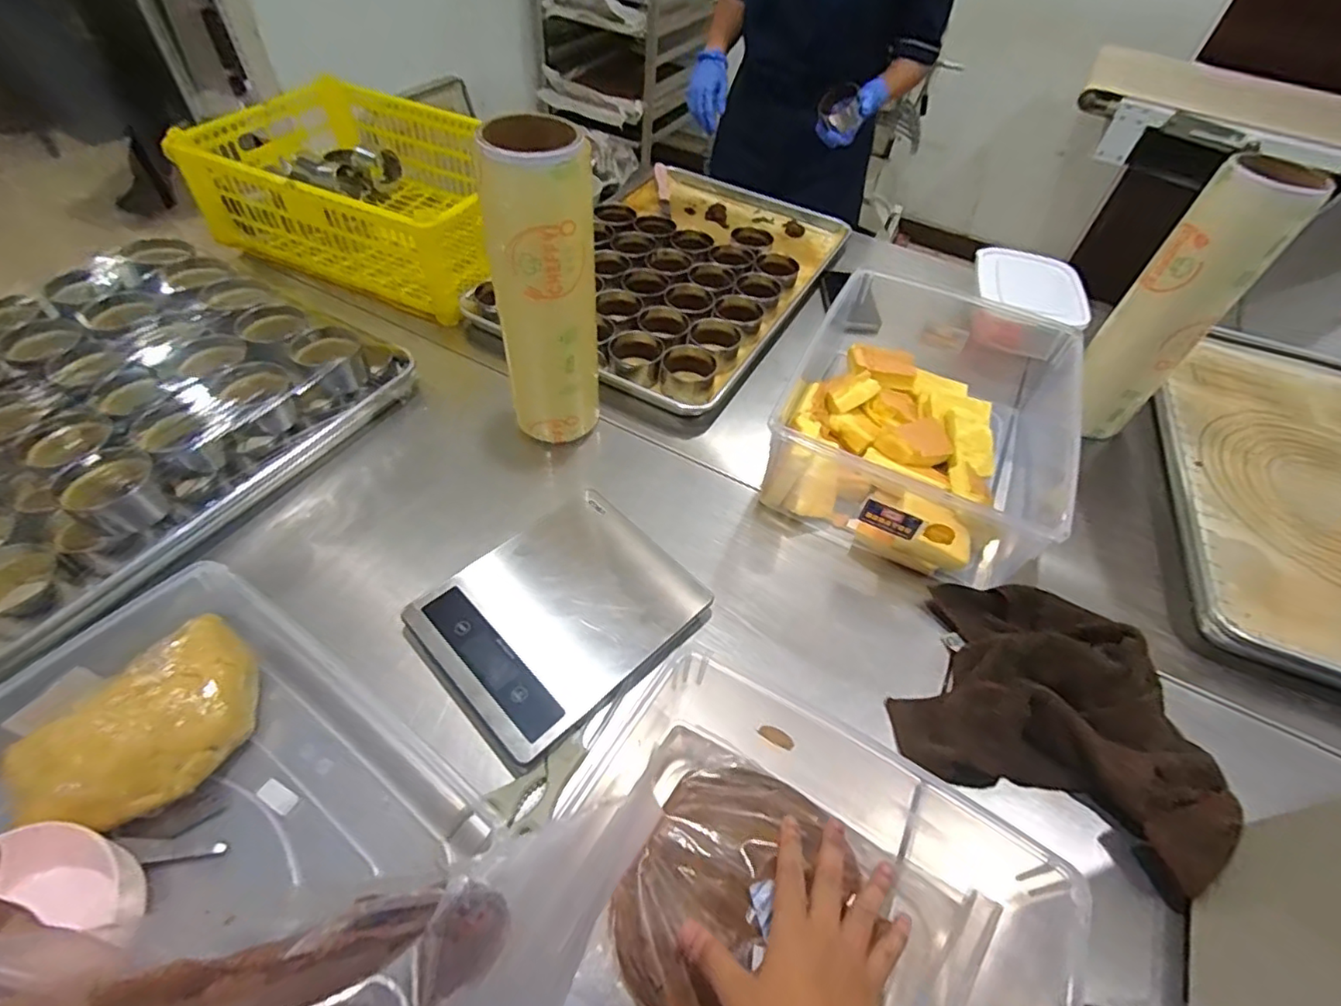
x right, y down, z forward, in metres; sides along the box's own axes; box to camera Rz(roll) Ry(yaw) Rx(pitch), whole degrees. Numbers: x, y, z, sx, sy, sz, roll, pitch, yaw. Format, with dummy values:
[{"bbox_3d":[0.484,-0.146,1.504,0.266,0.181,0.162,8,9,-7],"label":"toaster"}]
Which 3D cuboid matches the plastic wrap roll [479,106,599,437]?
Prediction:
[{"bbox_3d":[-0.125,-0.199,0.613,0.099,0.320,0.089,-3,51,-8],"label":"plastic wrap roll"}]

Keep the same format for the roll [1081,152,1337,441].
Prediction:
[{"bbox_3d":[0.572,-0.218,0.691,0.098,0.299,0.092,38,57,23],"label":"roll"}]

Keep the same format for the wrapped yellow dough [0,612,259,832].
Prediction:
[{"bbox_3d":[-0.383,0.167,0.450,0.099,0.075,0.152,28,54,17],"label":"wrapped yellow dough"}]

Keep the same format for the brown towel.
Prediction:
[{"bbox_3d":[0.331,0.169,0.518,0.227,0.054,0.209,28,54,16],"label":"brown towel"}]

